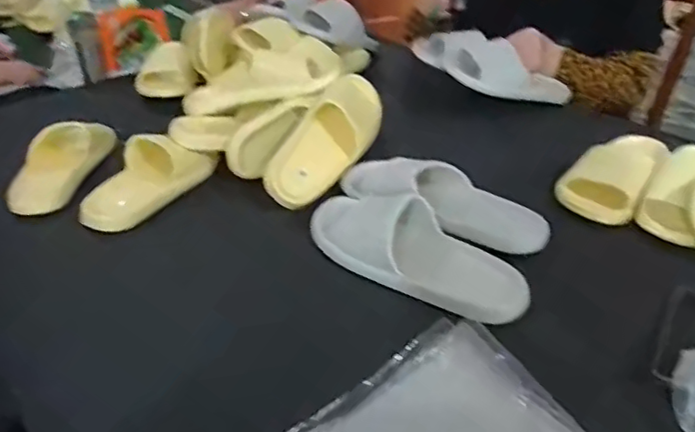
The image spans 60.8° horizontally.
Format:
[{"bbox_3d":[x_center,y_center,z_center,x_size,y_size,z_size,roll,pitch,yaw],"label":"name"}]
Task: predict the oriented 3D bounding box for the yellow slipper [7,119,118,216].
[{"bbox_3d":[-0.430,-0.082,0.882,0.074,0.062,0.193,9,48,15],"label":"yellow slipper"}]

